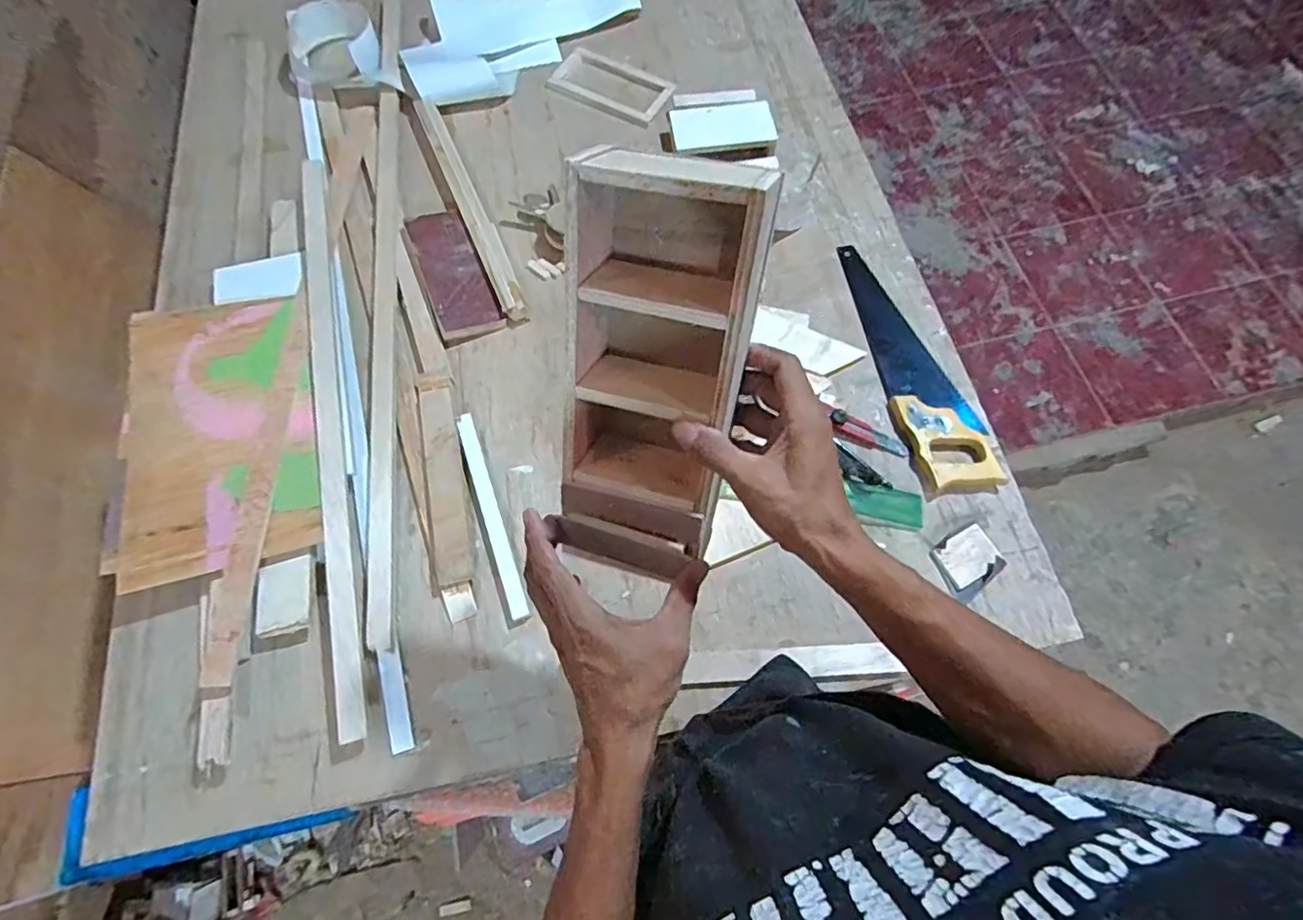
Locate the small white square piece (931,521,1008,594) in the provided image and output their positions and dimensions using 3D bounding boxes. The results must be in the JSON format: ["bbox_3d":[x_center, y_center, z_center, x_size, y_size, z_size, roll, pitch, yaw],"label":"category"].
[{"bbox_3d":[0.384,0.120,0.713,0.073,0.016,0.061,-26,69,-8],"label":"small white square piece"}]

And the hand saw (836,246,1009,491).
[{"bbox_3d":[0.349,-0.143,0.810,0.101,0.021,0.397,-16,68,-4],"label":"hand saw"}]

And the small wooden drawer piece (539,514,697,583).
[{"bbox_3d":[-0.021,0.066,0.435,0.094,0.010,0.031,13,103,14],"label":"small wooden drawer piece"}]

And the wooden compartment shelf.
[{"bbox_3d":[0.001,-0.052,0.390,0.109,0.264,0.084,7,30,5],"label":"wooden compartment shelf"}]

